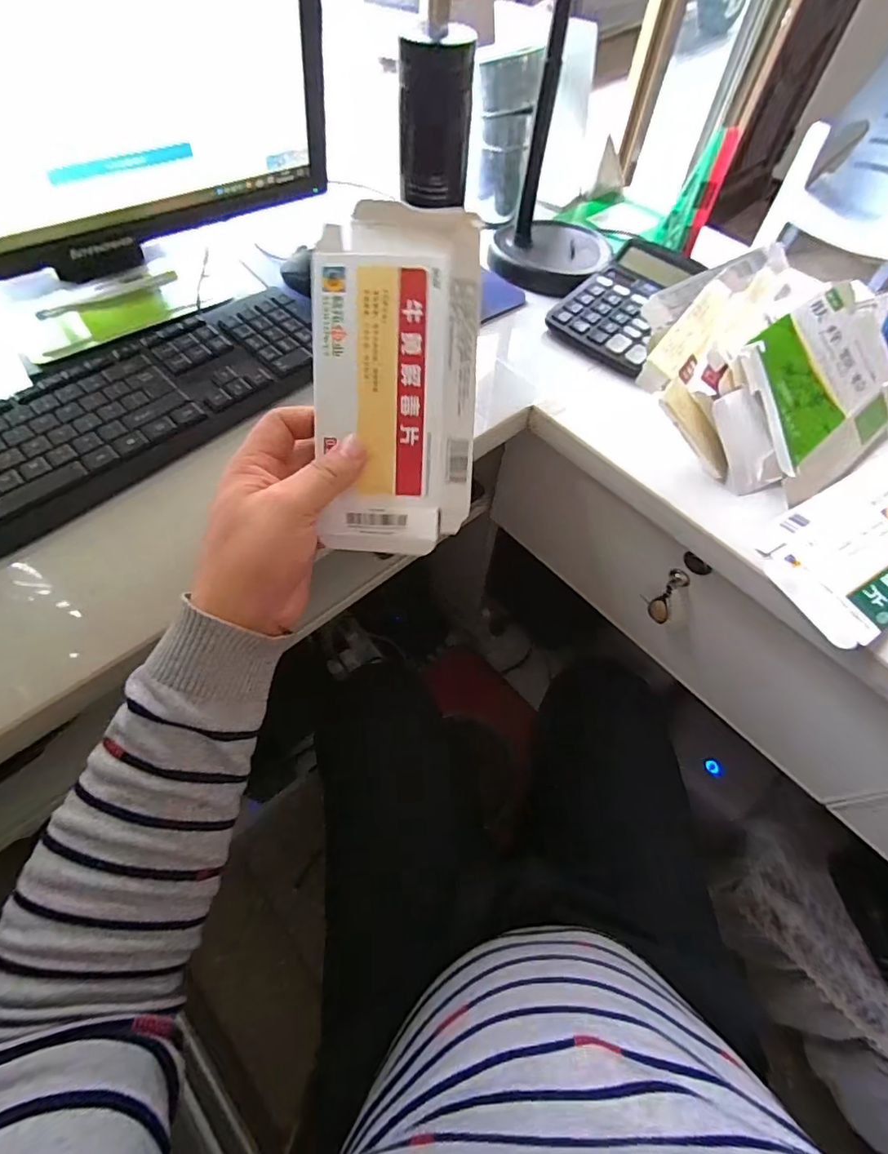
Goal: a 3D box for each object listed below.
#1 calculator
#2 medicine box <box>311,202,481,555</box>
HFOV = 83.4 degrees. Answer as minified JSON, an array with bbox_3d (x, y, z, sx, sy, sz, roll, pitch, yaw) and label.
[{"bbox_3d":[0.185,-0.271,0.492,0.111,0.040,0.146,39,64,18],"label":"calculator"},{"bbox_3d":[-0.028,-0.107,0.289,0.091,0.013,0.184,0,103,-4],"label":"medicine box"}]

